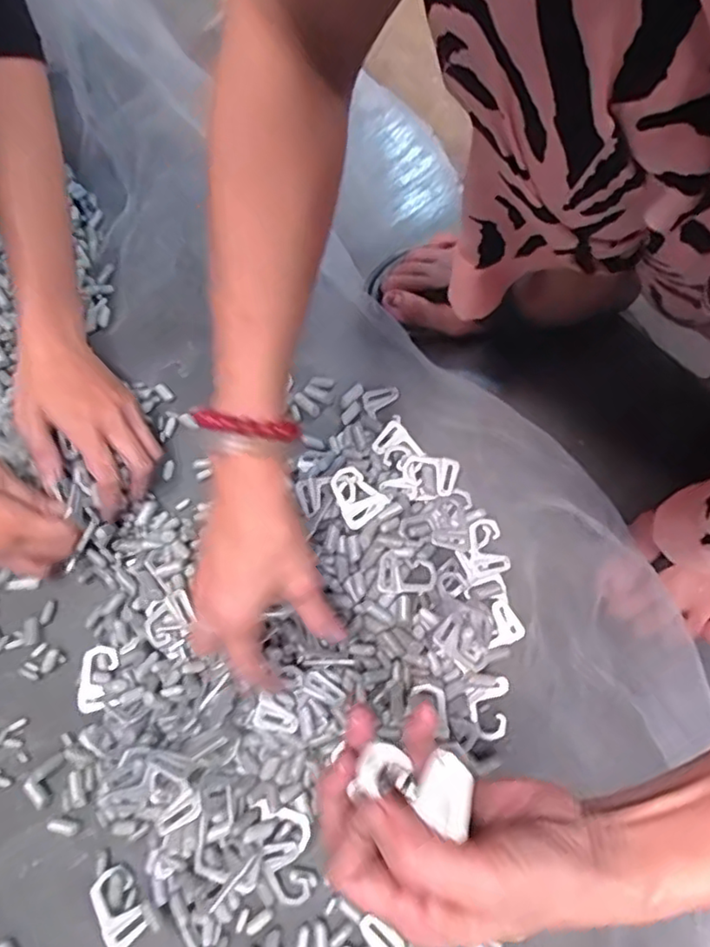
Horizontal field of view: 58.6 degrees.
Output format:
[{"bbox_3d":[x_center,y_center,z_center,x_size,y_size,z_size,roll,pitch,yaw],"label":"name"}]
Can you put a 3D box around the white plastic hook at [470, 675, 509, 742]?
[{"bbox_3d":[0.094,0.163,0.442,0.025,0.006,0.042,9,71,3],"label":"white plastic hook"}]

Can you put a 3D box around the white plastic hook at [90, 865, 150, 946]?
[{"bbox_3d":[-0.149,0.272,0.398,0.025,0.009,0.043,-30,73,-10],"label":"white plastic hook"}]

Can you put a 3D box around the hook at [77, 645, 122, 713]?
[{"bbox_3d":[-0.185,0.145,0.449,0.024,0.010,0.045,13,71,5],"label":"hook"}]

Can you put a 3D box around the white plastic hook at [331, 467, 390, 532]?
[{"bbox_3d":[-0.001,0.017,0.460,0.033,0.009,0.041,-42,76,-13],"label":"white plastic hook"}]

